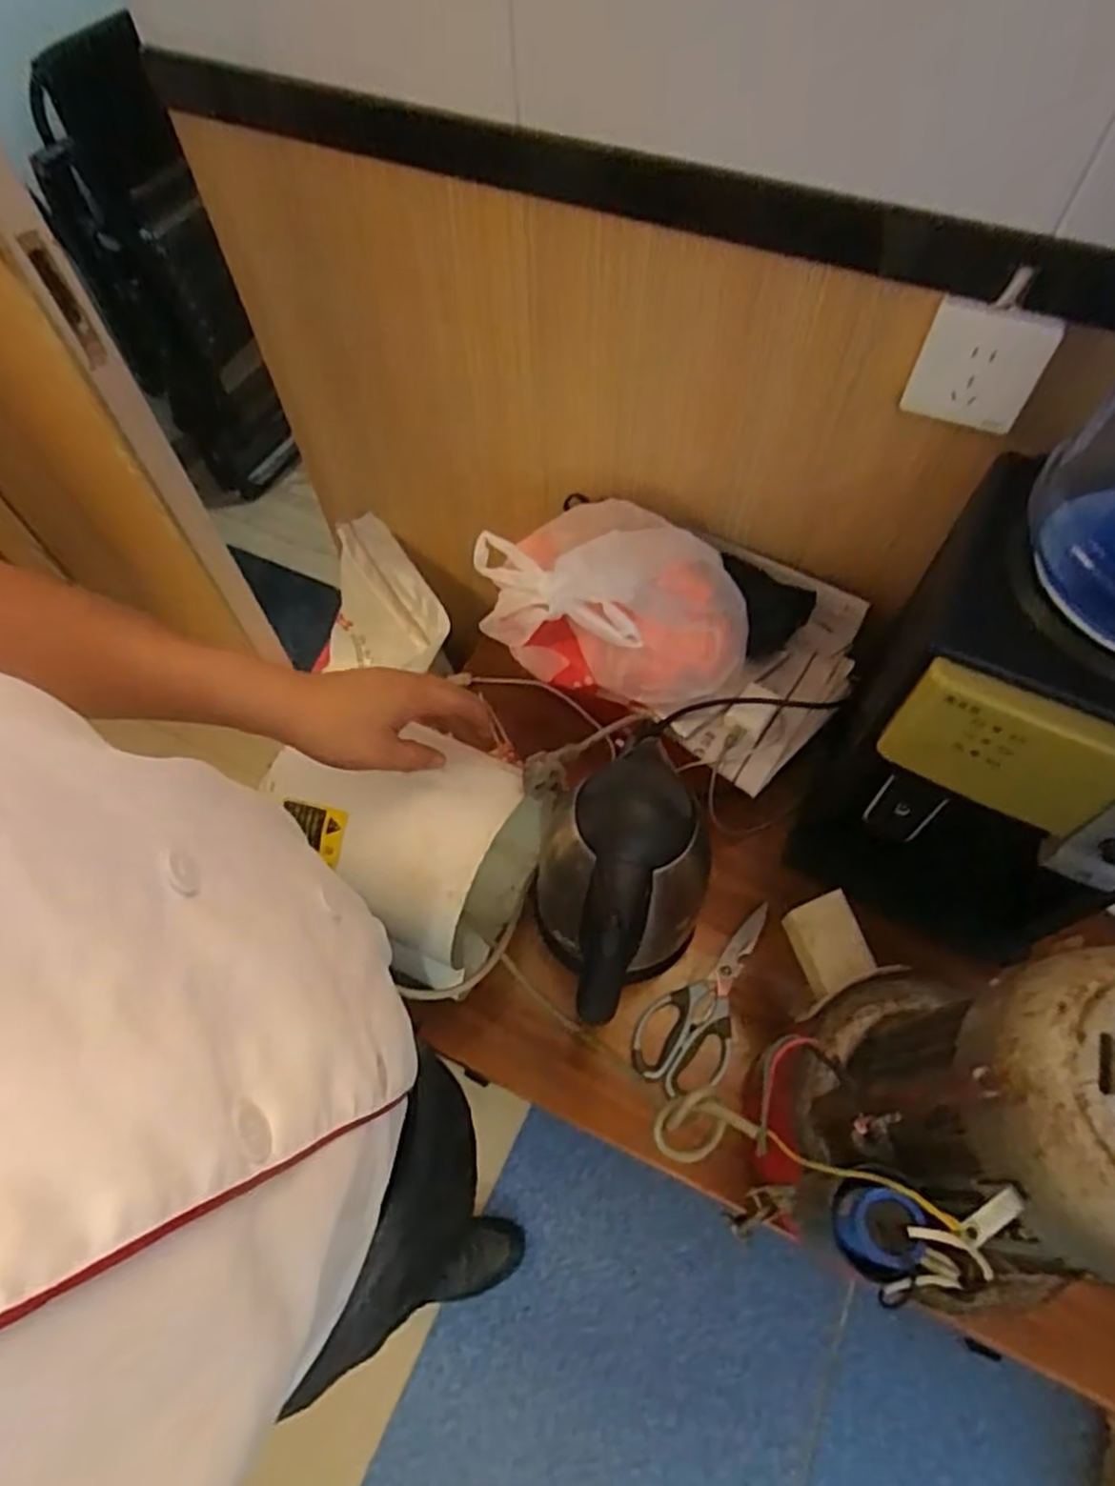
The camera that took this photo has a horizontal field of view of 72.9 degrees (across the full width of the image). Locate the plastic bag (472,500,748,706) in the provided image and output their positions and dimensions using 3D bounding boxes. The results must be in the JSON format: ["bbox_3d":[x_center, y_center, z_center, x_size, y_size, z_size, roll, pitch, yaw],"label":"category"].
[{"bbox_3d":[0.060,-0.148,0.742,0.268,0.126,0.166,16,62,9],"label":"plastic bag"}]

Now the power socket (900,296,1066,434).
[{"bbox_3d":[0.323,-0.290,0.581,0.086,0.089,0.023,27,65,15],"label":"power socket"}]

